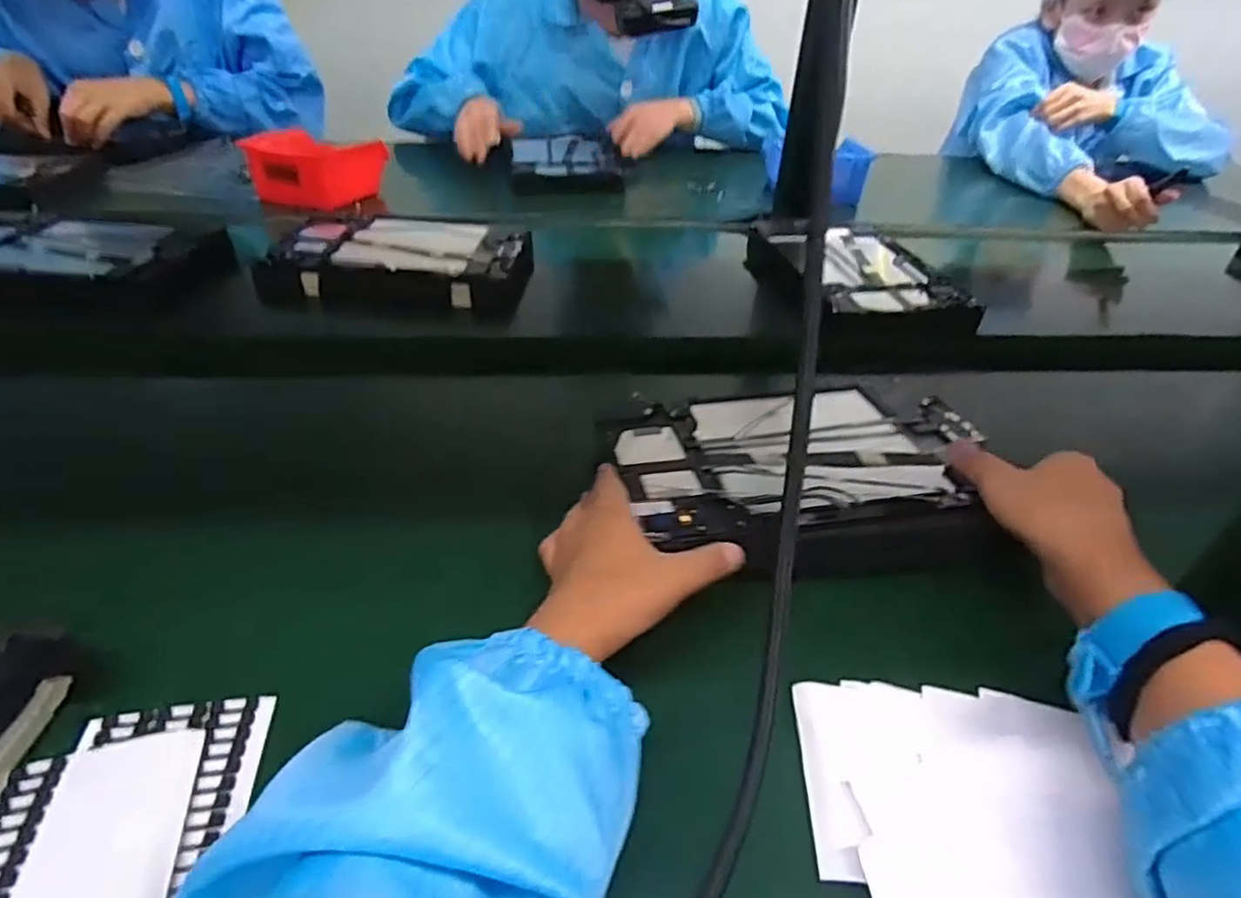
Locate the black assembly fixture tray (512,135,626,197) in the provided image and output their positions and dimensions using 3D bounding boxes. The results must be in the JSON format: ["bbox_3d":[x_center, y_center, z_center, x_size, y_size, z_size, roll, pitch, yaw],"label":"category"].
[{"bbox_3d":[-0.076,-0.402,0.957,0.159,0.045,0.163,-2,38,-7],"label":"black assembly fixture tray"}]

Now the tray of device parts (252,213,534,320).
[{"bbox_3d":[-0.207,-0.190,0.687,0.232,0.044,0.154,3,37,0],"label":"tray of device parts"}]

